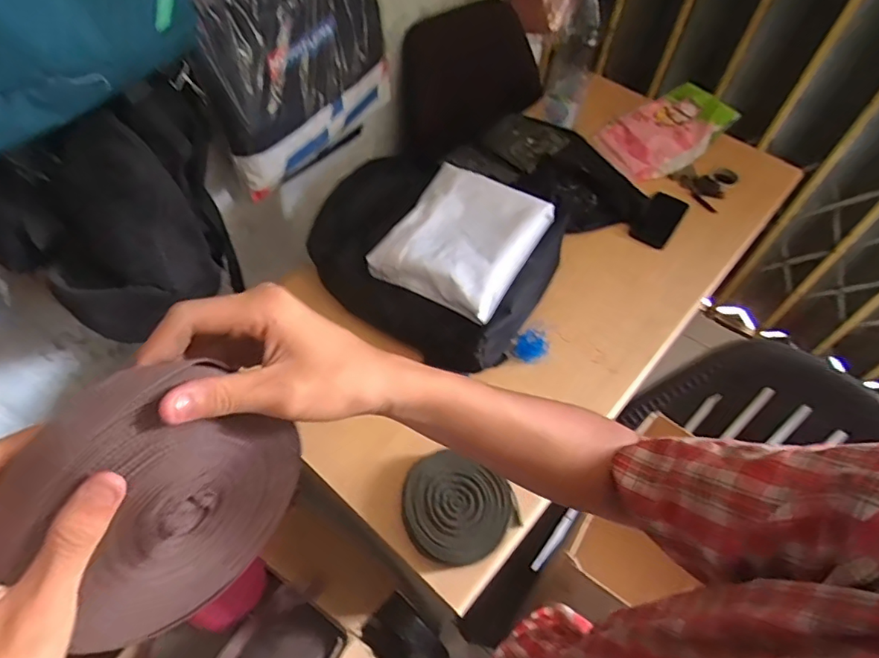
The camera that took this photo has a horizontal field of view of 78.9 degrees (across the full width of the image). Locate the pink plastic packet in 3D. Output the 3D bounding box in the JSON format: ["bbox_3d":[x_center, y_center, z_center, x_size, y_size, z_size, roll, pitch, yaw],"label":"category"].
[{"bbox_3d":[0.515,-0.457,1.234,0.336,0.079,0.193,-35,64,-24],"label":"pink plastic packet"}]

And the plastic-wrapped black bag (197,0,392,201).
[{"bbox_3d":[-0.217,-0.439,0.883,0.061,0.293,0.358,30,59,16],"label":"plastic-wrapped black bag"}]

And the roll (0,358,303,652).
[{"bbox_3d":[-0.134,0.080,0.267,0.024,0.139,0.128,21,46,34],"label":"roll"}]

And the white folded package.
[{"bbox_3d":[0.041,-0.153,0.884,0.219,0.063,0.244,28,58,15],"label":"white folded package"}]

